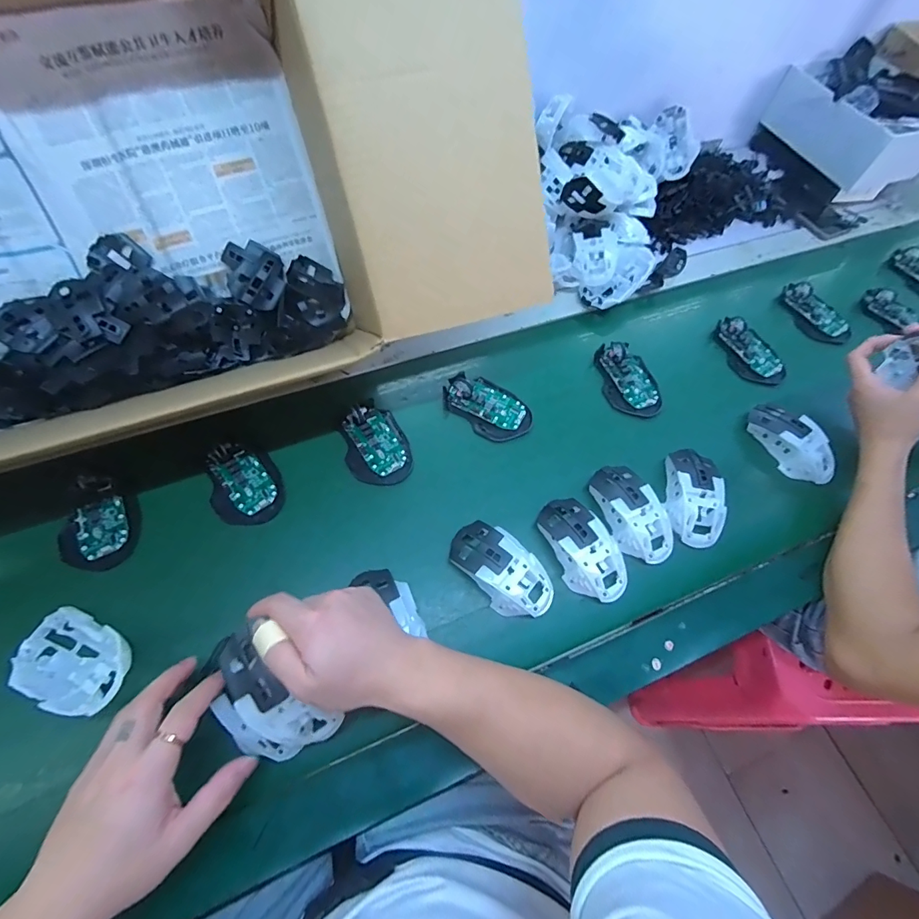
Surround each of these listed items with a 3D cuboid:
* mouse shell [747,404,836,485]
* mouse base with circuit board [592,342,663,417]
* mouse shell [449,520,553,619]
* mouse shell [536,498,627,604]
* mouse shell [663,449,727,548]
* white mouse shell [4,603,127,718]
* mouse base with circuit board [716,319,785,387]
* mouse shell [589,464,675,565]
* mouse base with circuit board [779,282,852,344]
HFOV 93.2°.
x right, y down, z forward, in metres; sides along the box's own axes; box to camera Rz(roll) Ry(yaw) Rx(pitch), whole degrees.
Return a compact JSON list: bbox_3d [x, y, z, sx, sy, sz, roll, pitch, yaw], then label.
[{"bbox_3d":[0.427,-0.025,0.553,0.066,0.036,0.120,-22,67,-14],"label":"mouse shell"},{"bbox_3d":[0.233,-0.109,0.596,0.070,0.026,0.116,-11,65,-9],"label":"mouse base with circuit board"},{"bbox_3d":[0.045,0.115,0.458,0.063,0.037,0.117,-41,73,-20],"label":"mouse shell"},{"bbox_3d":[0.136,0.096,0.473,0.064,0.036,0.121,-20,67,-13],"label":"mouse shell"},{"bbox_3d":[0.278,0.041,0.512,0.064,0.037,0.118,13,64,3],"label":"mouse shell"},{"bbox_3d":[-0.341,0.180,0.388,0.107,0.040,0.067,20,64,6],"label":"white mouse shell"},{"bbox_3d":[0.421,-0.161,0.632,0.065,0.028,0.117,-17,66,-11],"label":"mouse base with circuit board"},{"bbox_3d":[0.199,0.059,0.497,0.060,0.036,0.117,-16,66,-11],"label":"mouse shell"},{"bbox_3d":[0.552,-0.229,0.672,0.061,0.030,0.114,-24,68,-14],"label":"mouse base with circuit board"}]

